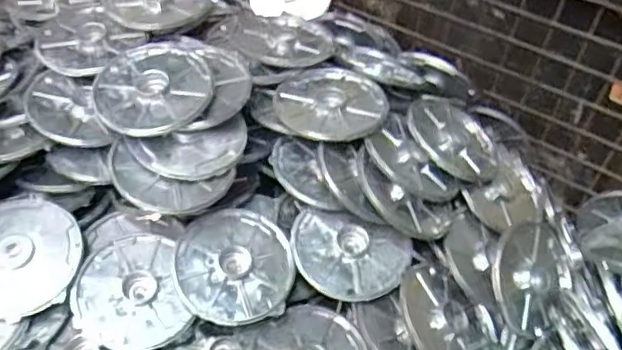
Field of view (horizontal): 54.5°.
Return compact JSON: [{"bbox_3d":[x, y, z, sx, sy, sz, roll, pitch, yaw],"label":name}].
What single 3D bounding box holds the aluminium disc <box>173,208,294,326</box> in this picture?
[{"bbox_3d":[-0.090,0.106,0.707,0.136,0.014,0.136,5,58,-9],"label":"aluminium disc"}]

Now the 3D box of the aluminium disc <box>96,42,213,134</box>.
[{"bbox_3d":[-0.187,-0.106,0.715,0.134,0.015,0.139,-2,53,2],"label":"aluminium disc"}]

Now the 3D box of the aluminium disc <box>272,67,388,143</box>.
[{"bbox_3d":[0.026,-0.088,0.768,0.140,0.023,0.132,2,44,-4],"label":"aluminium disc"}]

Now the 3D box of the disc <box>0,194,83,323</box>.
[{"bbox_3d":[-0.324,0.093,0.677,0.120,0.017,0.140,24,64,7],"label":"disc"}]

